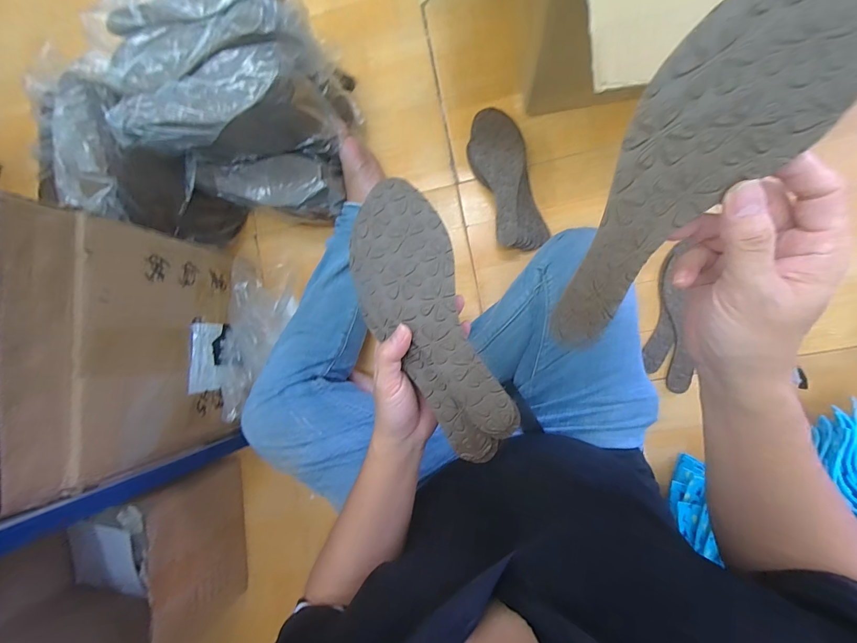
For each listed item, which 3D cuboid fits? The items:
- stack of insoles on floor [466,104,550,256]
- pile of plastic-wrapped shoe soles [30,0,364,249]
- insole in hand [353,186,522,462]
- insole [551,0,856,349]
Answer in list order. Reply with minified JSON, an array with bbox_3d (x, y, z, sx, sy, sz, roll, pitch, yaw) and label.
[{"bbox_3d":[0.131,-0.234,0.621,0.083,0.057,0.232,-19,86,7],"label":"stack of insoles on floor"},{"bbox_3d":[-0.318,-0.315,0.579,0.358,0.220,0.329,-13,86,8],"label":"pile of plastic-wrapped shoe soles"},{"bbox_3d":[-0.003,0.002,0.306,0.086,0.018,0.238,-24,88,7],"label":"insole in hand"},{"bbox_3d":[0.135,-0.076,0.200,0.075,0.004,0.215,32,119,8],"label":"insole"}]

